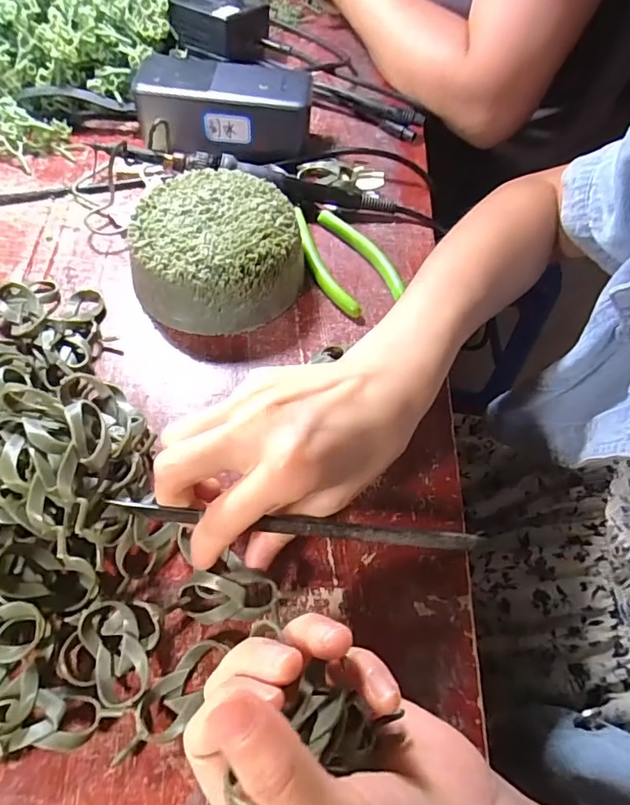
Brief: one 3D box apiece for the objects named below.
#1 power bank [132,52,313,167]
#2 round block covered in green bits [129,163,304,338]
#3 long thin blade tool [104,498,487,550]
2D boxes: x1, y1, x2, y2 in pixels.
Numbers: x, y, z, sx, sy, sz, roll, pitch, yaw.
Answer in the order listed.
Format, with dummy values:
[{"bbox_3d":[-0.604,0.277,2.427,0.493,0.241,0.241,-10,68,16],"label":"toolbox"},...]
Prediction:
[{"bbox_3d":[-0.069,-0.231,0.398,0.127,0.052,0.057,7,59,0],"label":"power bank"},{"bbox_3d":[-0.061,-0.097,0.325,0.101,0.046,0.099,-2,59,-6],"label":"round block covered in green bits"},{"bbox_3d":[-0.005,0.055,0.226,0.165,0.004,0.008,7,100,-6],"label":"long thin blade tool"}]

